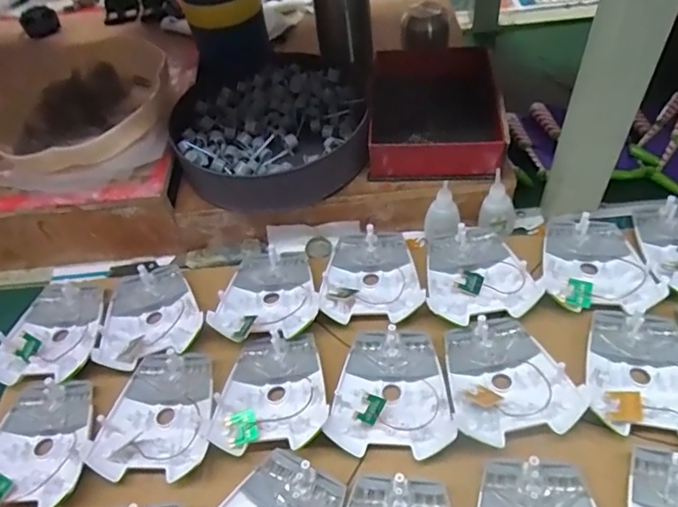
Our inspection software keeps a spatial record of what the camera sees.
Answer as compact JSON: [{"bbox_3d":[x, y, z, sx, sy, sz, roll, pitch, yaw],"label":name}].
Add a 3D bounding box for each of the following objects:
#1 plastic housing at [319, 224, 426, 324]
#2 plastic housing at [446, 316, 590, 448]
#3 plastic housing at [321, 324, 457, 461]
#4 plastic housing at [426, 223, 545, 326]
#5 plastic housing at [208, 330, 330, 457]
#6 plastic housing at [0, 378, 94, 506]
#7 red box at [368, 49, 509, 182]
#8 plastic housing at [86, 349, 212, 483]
[{"bbox_3d":[0.032,0.018,0.524,0.093,0.019,0.112,-2,52,6],"label":"plastic housing"},{"bbox_3d":[0.134,0.098,0.431,0.094,0.021,0.104,-12,52,-3],"label":"plastic housing"},{"bbox_3d":[0.047,0.113,0.440,0.095,0.018,0.110,8,53,13],"label":"plastic housing"},{"bbox_3d":[0.129,0.016,0.506,0.095,0.020,0.105,-8,51,1],"label":"plastic housing"},{"bbox_3d":[-0.057,0.114,0.450,0.091,0.023,0.106,-4,52,4],"label":"plastic housing"},{"bbox_3d":[-0.252,0.161,0.443,0.092,0.020,0.112,4,53,10],"label":"plastic housing"},{"bbox_3d":[0.106,-0.167,0.590,0.138,0.058,0.218,2,49,8],"label":"red box"},{"bbox_3d":[-0.151,0.135,0.452,0.093,0.018,0.107,-1,52,6],"label":"plastic housing"}]

